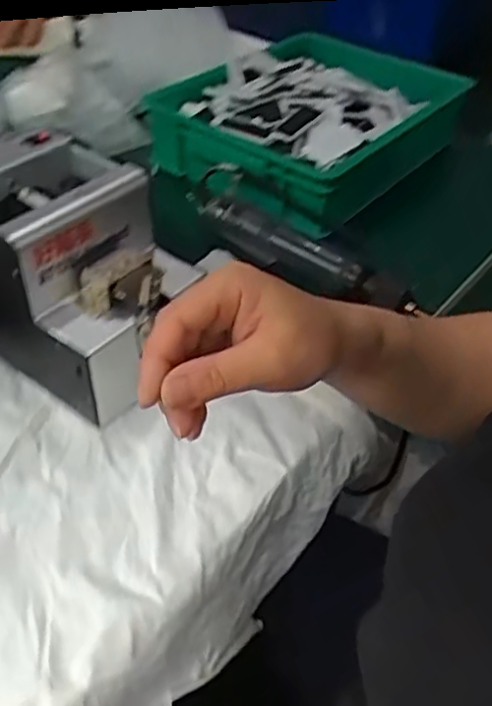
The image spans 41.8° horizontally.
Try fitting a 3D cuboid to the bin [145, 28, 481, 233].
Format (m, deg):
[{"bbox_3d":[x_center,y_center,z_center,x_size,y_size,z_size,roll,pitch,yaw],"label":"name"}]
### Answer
[{"bbox_3d":[0.076,-0.291,0.794,0.289,0.070,0.335,34,51,29],"label":"bin"}]

